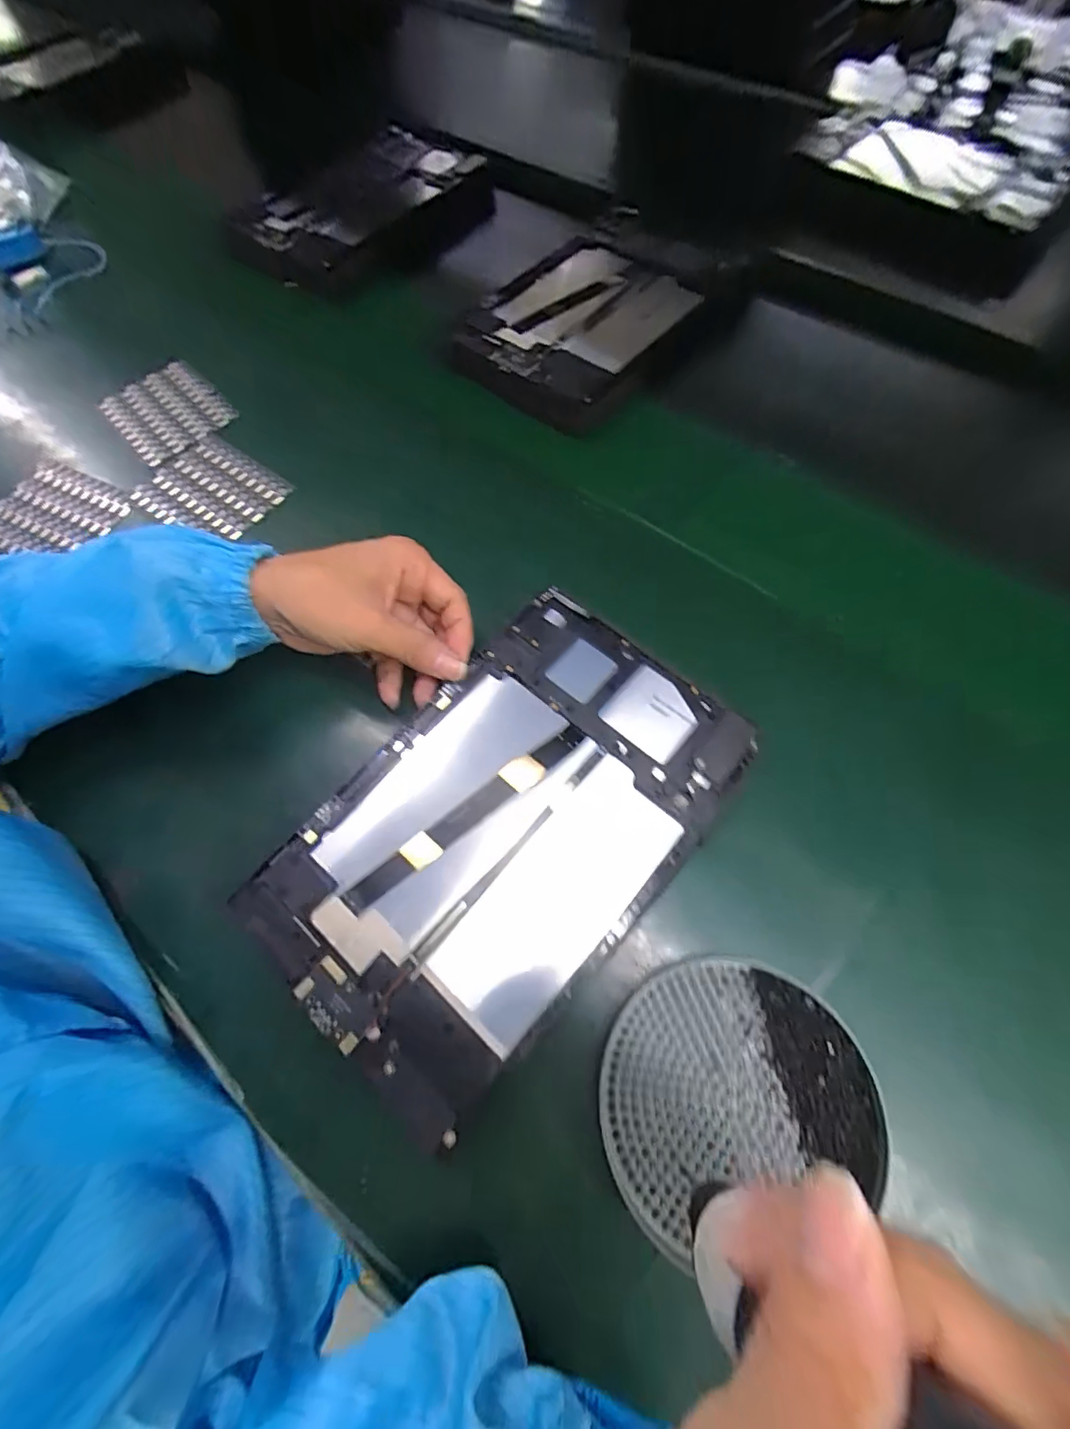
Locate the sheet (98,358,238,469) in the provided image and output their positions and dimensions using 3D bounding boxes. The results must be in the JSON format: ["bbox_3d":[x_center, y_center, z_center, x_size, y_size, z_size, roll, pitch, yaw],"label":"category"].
[{"bbox_3d":[-0.299,-0.247,0.441,0.079,0.009,0.102,-39,69,-15],"label":"sheet"}]

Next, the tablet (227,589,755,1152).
[{"bbox_3d":[-0.013,0.052,0.270,0.149,0.013,0.235,40,72,19],"label":"tablet"}]

